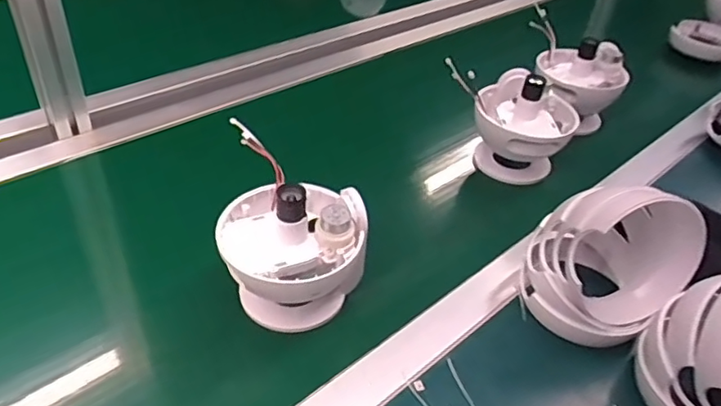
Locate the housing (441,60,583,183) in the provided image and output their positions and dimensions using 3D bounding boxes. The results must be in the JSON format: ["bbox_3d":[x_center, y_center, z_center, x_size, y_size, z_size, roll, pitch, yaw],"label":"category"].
[{"bbox_3d":[0.175,-0.082,0.657,0.126,0.123,0.119,27,43,24],"label":"housing"}]

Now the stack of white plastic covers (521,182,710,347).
[{"bbox_3d":[0.208,0.044,0.487,0.115,0.117,0.114,-20,46,-29],"label":"stack of white plastic covers"}]

